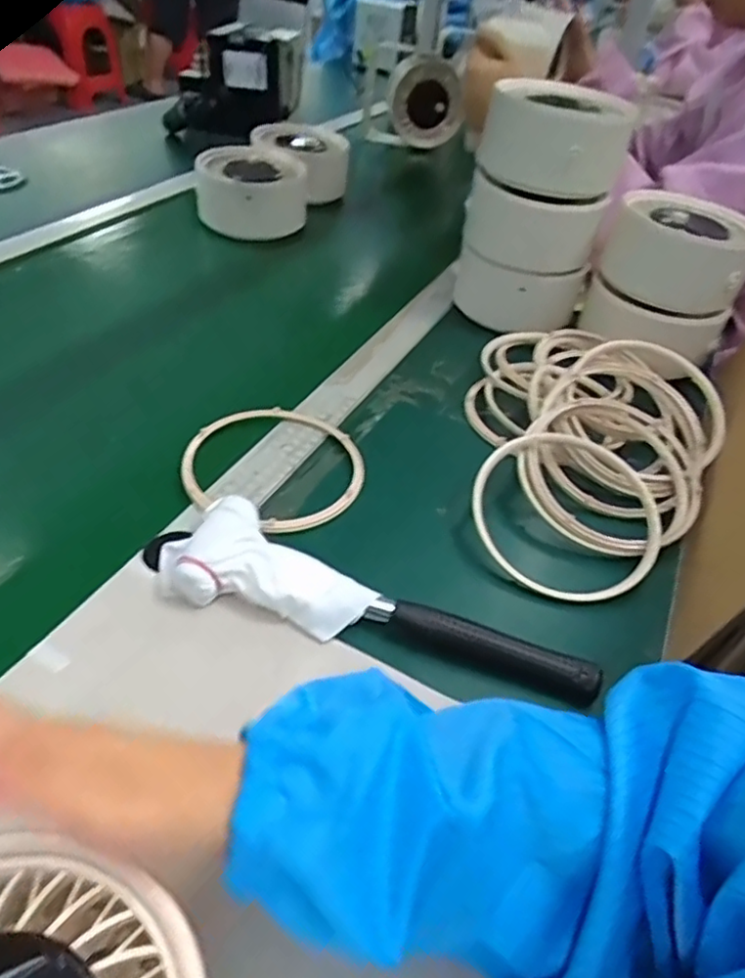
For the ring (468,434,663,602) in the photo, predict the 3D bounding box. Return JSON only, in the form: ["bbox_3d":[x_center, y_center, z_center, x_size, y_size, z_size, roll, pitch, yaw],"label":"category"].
[{"bbox_3d":[0.144,0.018,0.482,0.142,0.013,0.137,4,60,-7],"label":"ring"}]

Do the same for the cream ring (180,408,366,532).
[{"bbox_3d":[-0.074,-0.018,0.503,0.136,0.019,0.127,5,43,-5],"label":"cream ring"}]

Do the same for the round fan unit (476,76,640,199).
[{"bbox_3d":[0.183,-0.355,0.650,0.138,0.078,0.152,14,43,5],"label":"round fan unit"}]

